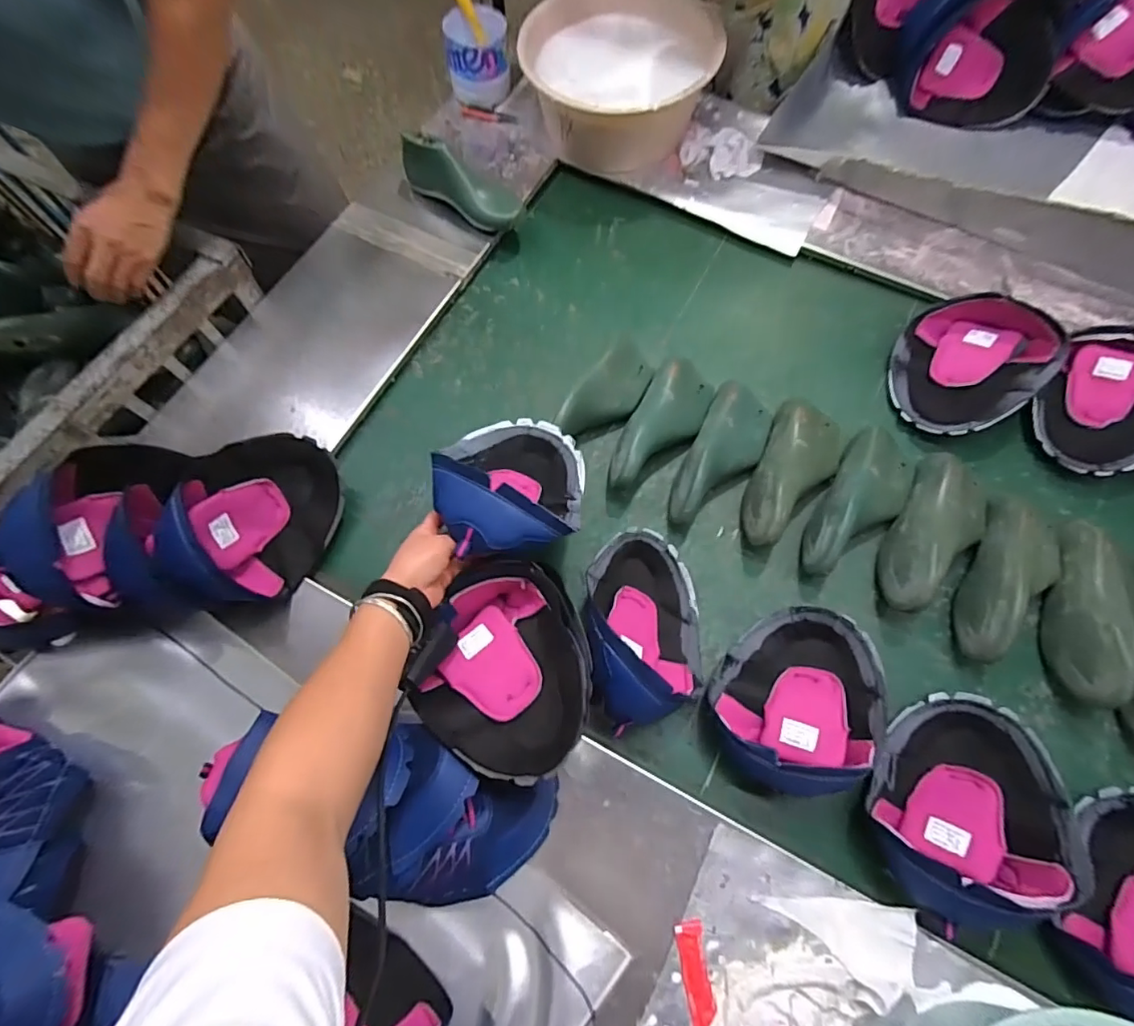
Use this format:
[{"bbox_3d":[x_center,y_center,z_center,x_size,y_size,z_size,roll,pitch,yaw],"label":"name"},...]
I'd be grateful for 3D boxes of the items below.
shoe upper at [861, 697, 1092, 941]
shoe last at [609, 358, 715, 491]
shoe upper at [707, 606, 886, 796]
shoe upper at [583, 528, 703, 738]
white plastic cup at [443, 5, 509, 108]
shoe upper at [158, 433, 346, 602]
[{"bbox_3d":[0.395,0.288,0.539,0.147,0.096,0.210,10,70,3],"label":"shoe upper"},{"bbox_3d":[0.129,-0.115,0.721,0.086,0.068,0.215,26,71,8],"label":"shoe last"},{"bbox_3d":[0.246,0.194,0.585,0.151,0.081,0.203,19,70,6],"label":"shoe upper"},{"bbox_3d":[0.091,0.124,0.611,0.138,0.101,0.221,-3,70,-2],"label":"shoe upper"},{"bbox_3d":[-0.149,-0.764,0.904,0.099,0.098,0.097,-4,70,-3],"label":"white plastic cup"},{"bbox_3d":[-0.358,0.002,0.621,0.128,0.125,0.198,6,70,1],"label":"shoe upper"}]

